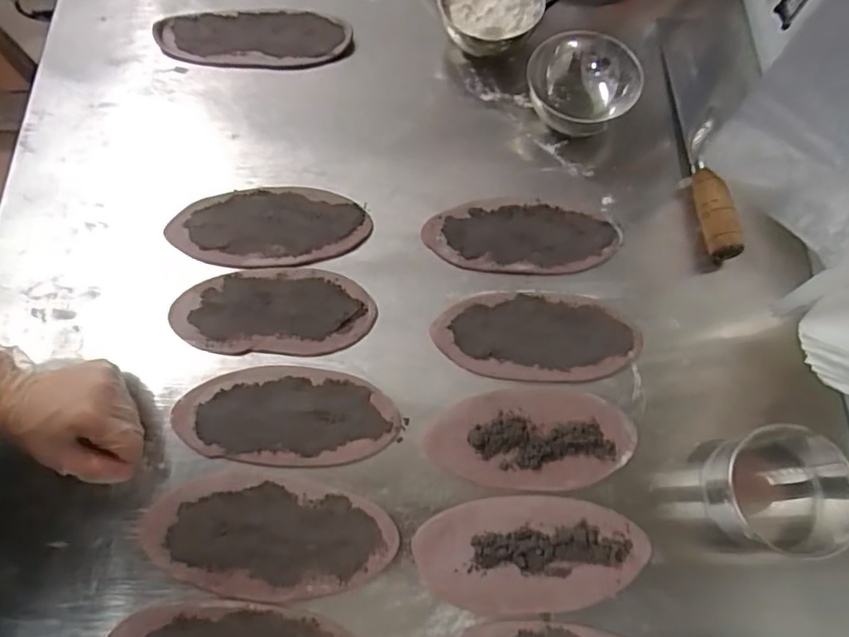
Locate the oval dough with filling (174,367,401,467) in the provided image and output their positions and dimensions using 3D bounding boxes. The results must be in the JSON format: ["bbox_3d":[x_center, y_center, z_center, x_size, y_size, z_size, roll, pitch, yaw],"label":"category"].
[{"bbox_3d":[-0.120,0.084,0.493,0.188,0.006,0.083,2,70,1],"label":"oval dough with filling"}]

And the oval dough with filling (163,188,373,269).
[{"bbox_3d":[-0.152,-0.090,0.553,0.189,0.006,0.084,0,70,0],"label":"oval dough with filling"}]

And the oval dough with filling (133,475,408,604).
[{"bbox_3d":[-0.128,0.178,0.460,0.203,0.004,0.091,4,70,1],"label":"oval dough with filling"}]

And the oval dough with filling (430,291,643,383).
[{"bbox_3d":[0.102,0.015,0.516,0.181,0.007,0.084,2,70,0],"label":"oval dough with filling"}]

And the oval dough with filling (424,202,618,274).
[{"bbox_3d":[0.095,-0.080,0.550,0.184,0.009,0.075,1,70,0],"label":"oval dough with filling"}]

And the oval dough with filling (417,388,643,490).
[{"bbox_3d":[0.090,0.103,0.484,0.173,0.010,0.082,-1,70,-1],"label":"oval dough with filling"}]

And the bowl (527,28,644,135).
[{"bbox_3d":[0.158,-0.239,0.568,0.108,0.049,0.105,0,70,0],"label":"bowl"}]

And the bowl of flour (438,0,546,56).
[{"bbox_3d":[0.072,-0.330,0.614,0.107,0.052,0.102,0,70,0],"label":"bowl of flour"}]

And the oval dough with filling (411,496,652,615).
[{"bbox_3d":[0.086,0.190,0.453,0.182,0.006,0.084,1,70,0],"label":"oval dough with filling"}]

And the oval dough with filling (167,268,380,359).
[{"bbox_3d":[-0.140,-0.007,0.523,0.181,0.005,0.080,1,70,0],"label":"oval dough with filling"}]

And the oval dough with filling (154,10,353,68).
[{"bbox_3d":[-0.191,-0.319,0.634,0.211,0.013,0.078,0,70,0],"label":"oval dough with filling"}]

